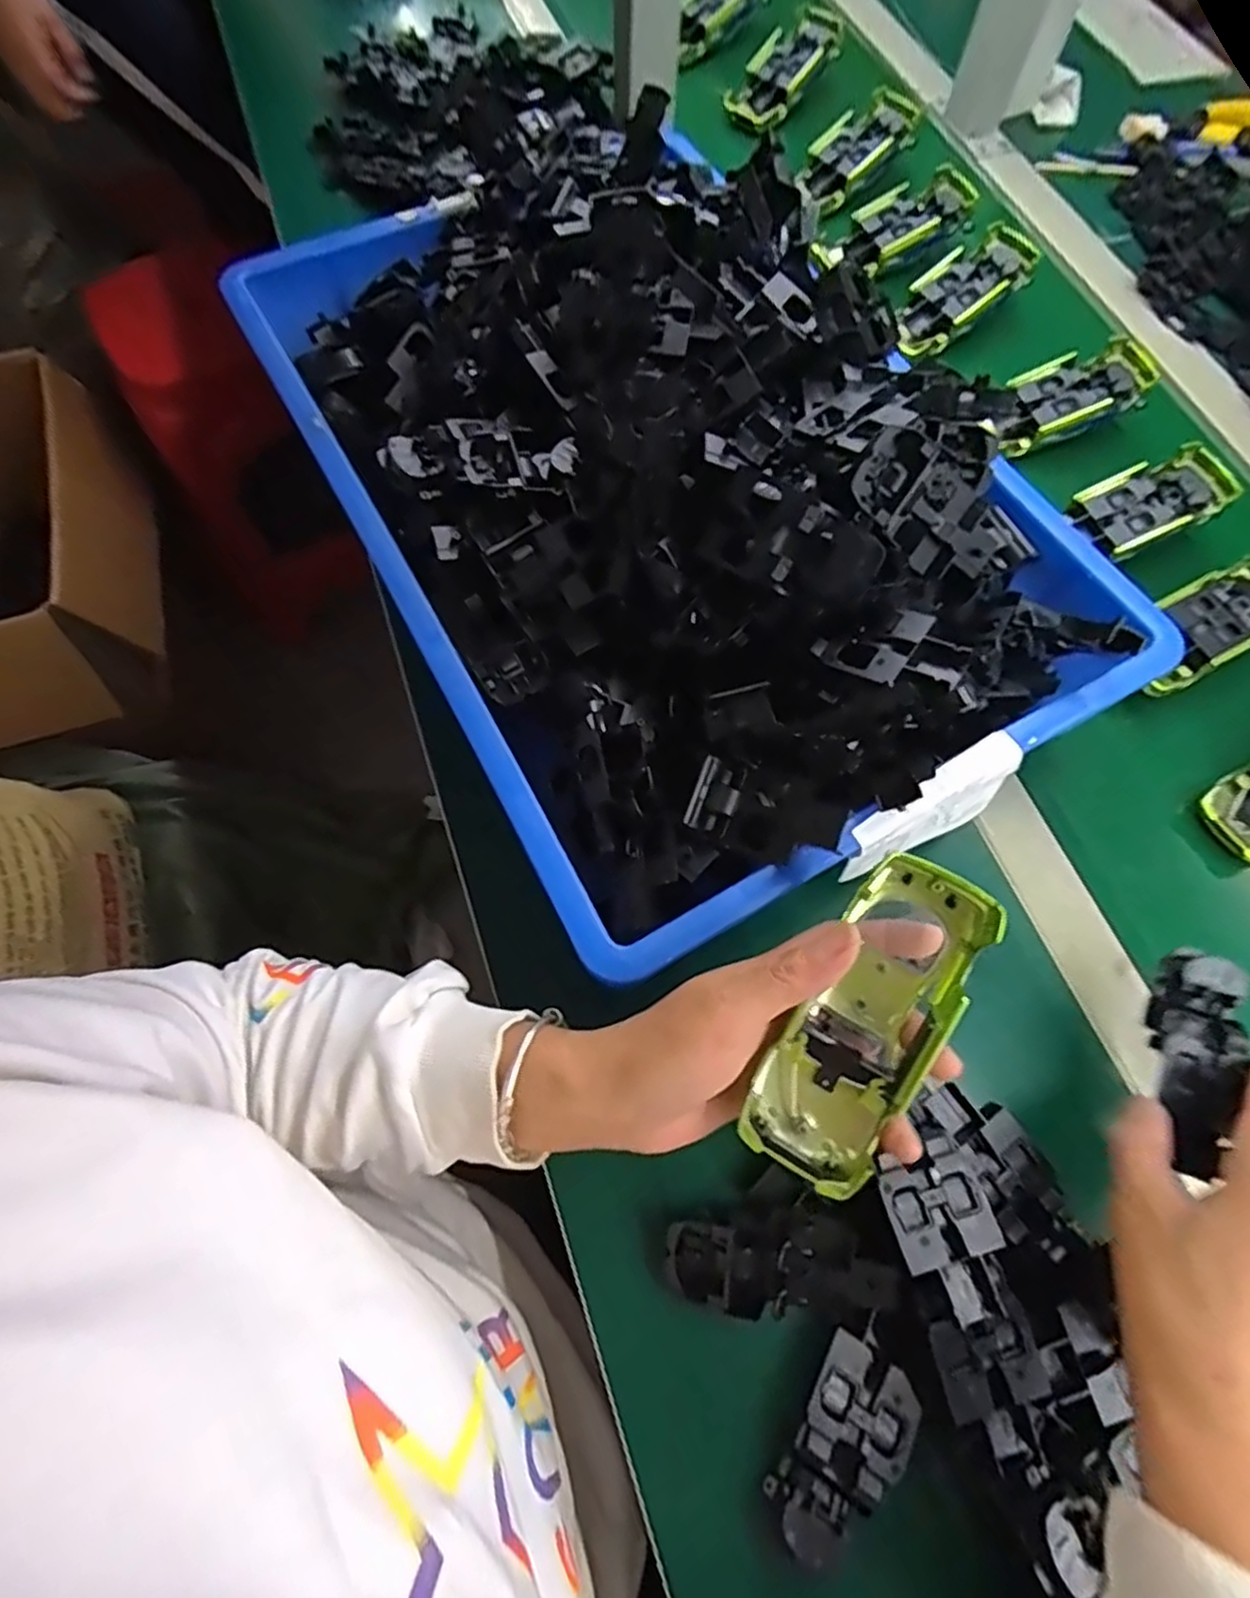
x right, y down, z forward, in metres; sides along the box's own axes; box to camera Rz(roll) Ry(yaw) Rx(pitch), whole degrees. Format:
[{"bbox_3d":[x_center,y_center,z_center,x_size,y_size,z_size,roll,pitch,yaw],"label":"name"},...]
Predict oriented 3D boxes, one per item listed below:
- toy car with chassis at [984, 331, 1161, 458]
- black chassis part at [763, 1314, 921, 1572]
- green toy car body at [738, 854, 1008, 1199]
[{"bbox_3d":[0.335,-0.304,0.533,0.121,0.029,0.057,-26,72,4],"label":"toy car with chassis"},{"bbox_3d":[0.095,0.276,0.298,0.043,0.017,0.081,33,72,10],"label":"black chassis part"},{"bbox_3d":[0.099,0.091,0.287,0.052,0.035,0.131,32,88,10],"label":"green toy car body"}]

